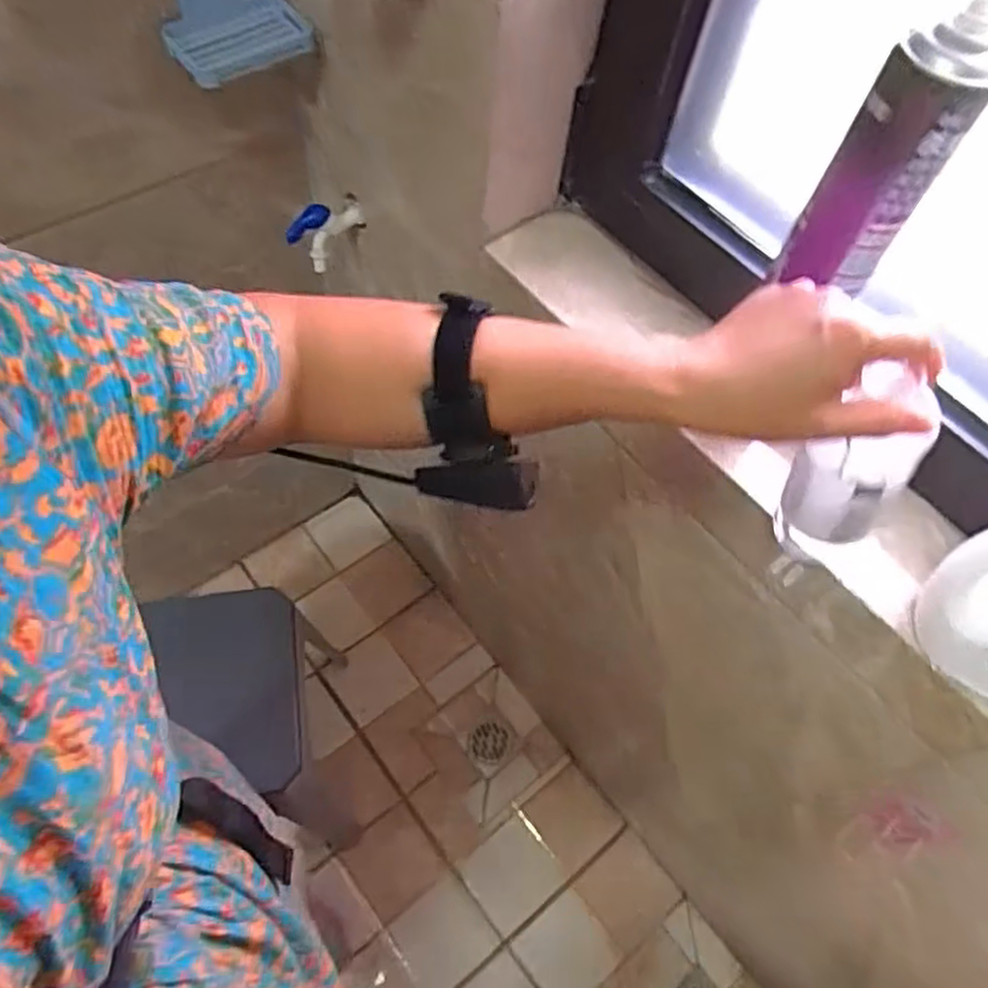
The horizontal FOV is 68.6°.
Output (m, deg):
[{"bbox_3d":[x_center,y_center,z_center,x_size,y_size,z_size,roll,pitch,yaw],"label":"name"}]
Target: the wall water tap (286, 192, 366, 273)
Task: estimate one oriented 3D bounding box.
[{"bbox_3d":[-0.203,-0.327,0.883,0.049,0.063,0.095,36,65,15],"label":"wall water tap"}]

